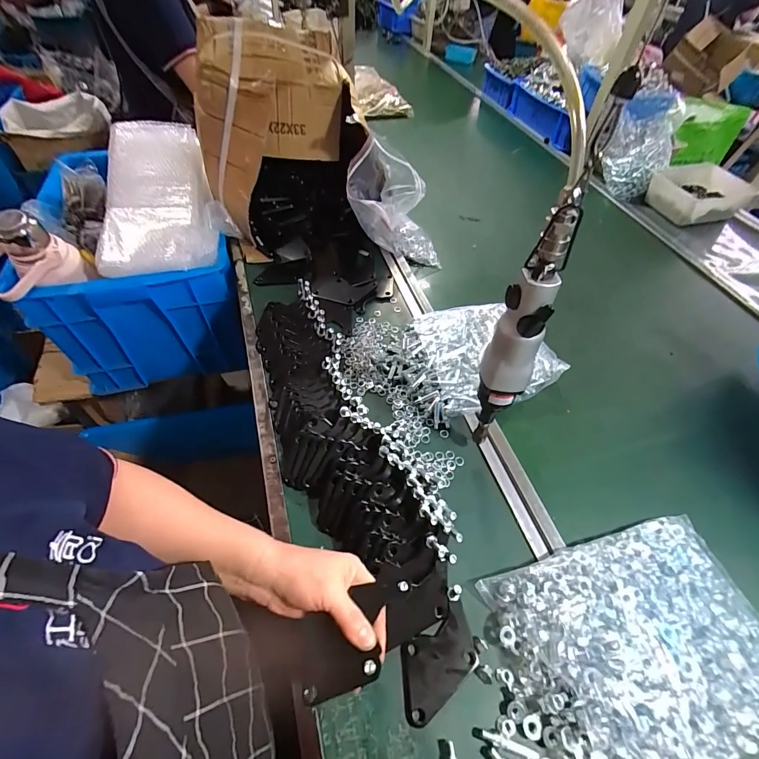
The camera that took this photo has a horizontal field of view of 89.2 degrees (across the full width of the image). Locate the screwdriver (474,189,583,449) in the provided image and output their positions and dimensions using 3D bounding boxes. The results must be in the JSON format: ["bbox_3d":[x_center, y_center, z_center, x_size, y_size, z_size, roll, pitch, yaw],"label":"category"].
[{"bbox_3d":[0.134,-0.029,0.389,0.054,0.285,0.041,29,56,18],"label":"screwdriver"}]

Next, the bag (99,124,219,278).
[{"bbox_3d":[-0.392,-0.334,0.693,0.200,0.045,0.306,-5,71,-10],"label":"bag"}]

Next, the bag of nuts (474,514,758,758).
[{"bbox_3d":[0.265,0.254,0.379,0.267,0.051,0.187,-11,54,-12],"label":"bag of nuts"}]

